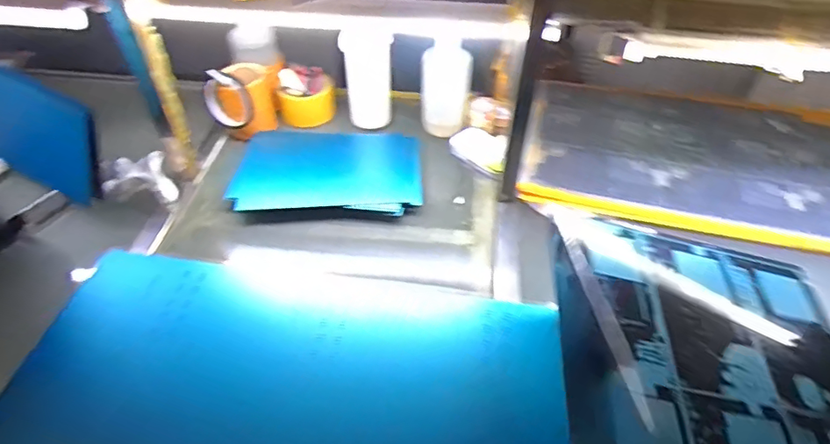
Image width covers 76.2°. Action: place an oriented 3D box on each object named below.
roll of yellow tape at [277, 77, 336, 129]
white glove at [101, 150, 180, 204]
[{"bbox_3d":[-0.191,-0.219,0.947,0.096,0.063,0.096,1,45,-1],"label":"roll of yellow tape"},{"bbox_3d":[-0.386,-0.054,0.748,0.104,0.066,0.056,6,46,4],"label":"white glove"}]

